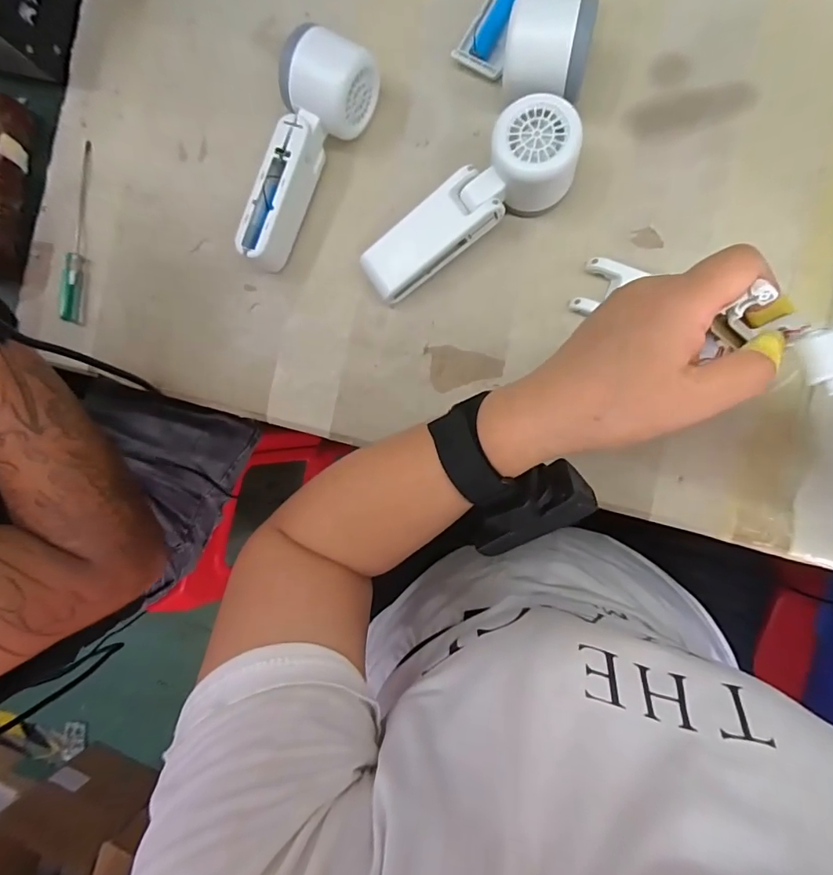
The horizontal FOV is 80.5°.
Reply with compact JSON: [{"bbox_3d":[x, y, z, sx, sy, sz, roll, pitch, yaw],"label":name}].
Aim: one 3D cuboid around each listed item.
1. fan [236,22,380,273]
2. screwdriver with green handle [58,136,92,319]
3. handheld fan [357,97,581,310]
[{"bbox_3d":[-0.088,-0.210,0.361,0.054,0.052,0.167,33,94,6],"label":"fan"},{"bbox_3d":[-0.281,-0.172,0.407,0.016,0.015,0.148,7,91,7],"label":"screwdriver with green handle"},{"bbox_3d":[0.035,-0.159,0.343,0.162,0.046,0.056,-33,86,6],"label":"handheld fan"}]

